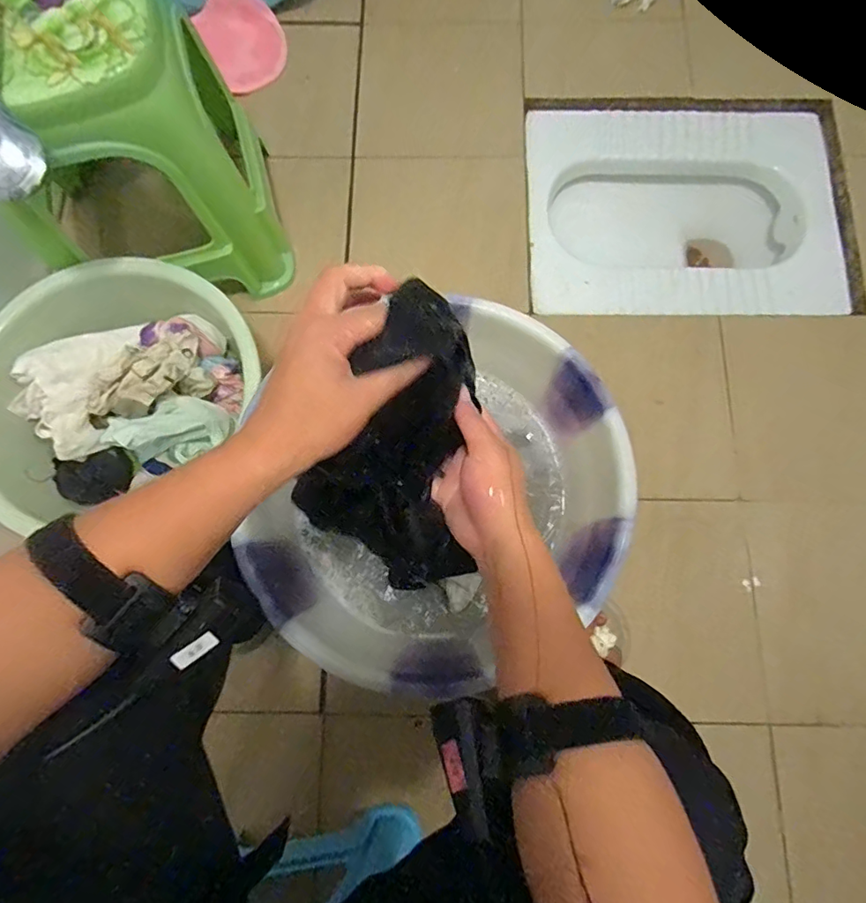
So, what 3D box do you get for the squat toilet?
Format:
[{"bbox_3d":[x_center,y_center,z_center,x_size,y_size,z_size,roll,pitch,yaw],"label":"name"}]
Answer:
[{"bbox_3d":[0.414,-0.387,0.924,0.492,0.175,0.380,1,77,2],"label":"squat toilet"}]

